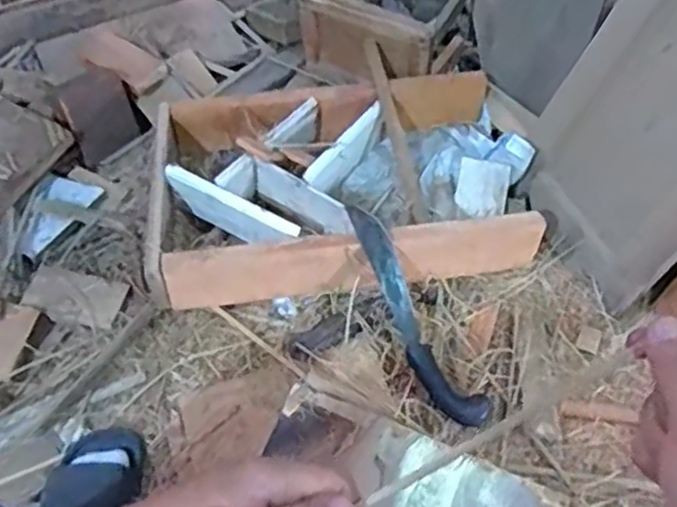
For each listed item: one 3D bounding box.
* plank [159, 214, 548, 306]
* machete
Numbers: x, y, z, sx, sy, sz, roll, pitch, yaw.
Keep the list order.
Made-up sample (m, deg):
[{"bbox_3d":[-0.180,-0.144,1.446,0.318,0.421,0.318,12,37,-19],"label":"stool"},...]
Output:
[{"bbox_3d":[0.031,0.011,1.041,0.561,0.098,0.034,-6,34,-7],"label":"plank"},{"bbox_3d":[0.108,0.085,0.996,0.068,0.030,0.356,-25,79,-11],"label":"machete"}]

